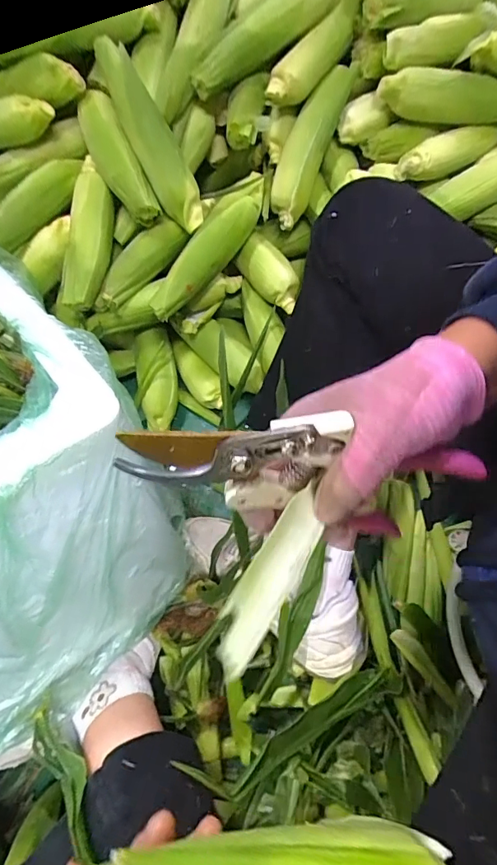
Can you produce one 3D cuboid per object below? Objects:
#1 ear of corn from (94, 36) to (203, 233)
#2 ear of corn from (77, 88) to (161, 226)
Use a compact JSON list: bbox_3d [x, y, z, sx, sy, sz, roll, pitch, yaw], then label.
[{"bbox_3d":[-0.120,-0.372,0.582,0.056,0.050,0.229,-30,104,-9],"label":"ear of corn"},{"bbox_3d":[-0.179,-0.369,0.610,0.051,0.047,0.198,-28,83,-8],"label":"ear of corn"}]

